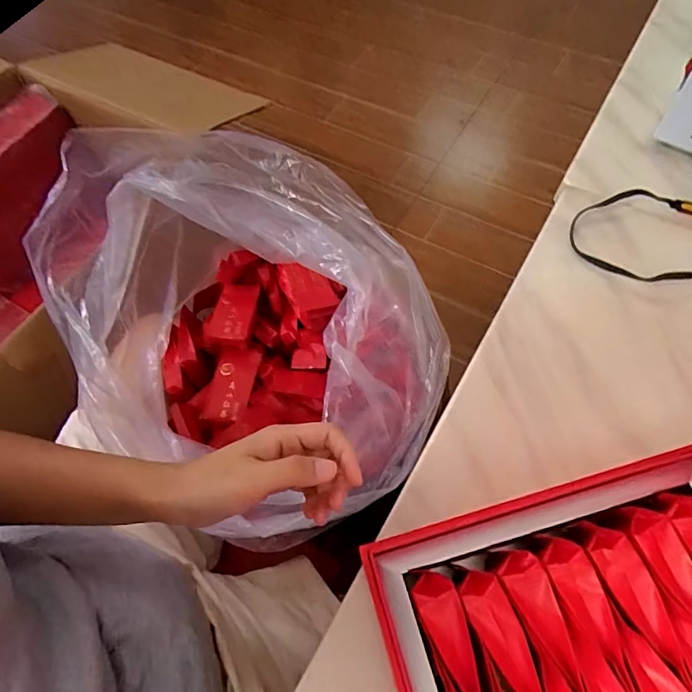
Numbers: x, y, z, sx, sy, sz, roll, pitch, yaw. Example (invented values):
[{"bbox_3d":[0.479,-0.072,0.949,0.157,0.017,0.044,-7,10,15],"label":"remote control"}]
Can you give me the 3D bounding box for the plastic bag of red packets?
[{"bbox_3d":[-0.109,-0.012,0.532,0.290,0.265,0.428,-30,66,-12],"label":"plastic bag of red packets"}]

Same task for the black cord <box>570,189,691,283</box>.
[{"bbox_3d":[0.281,-0.102,0.450,0.129,0.021,0.101,13,65,9],"label":"black cord"}]

